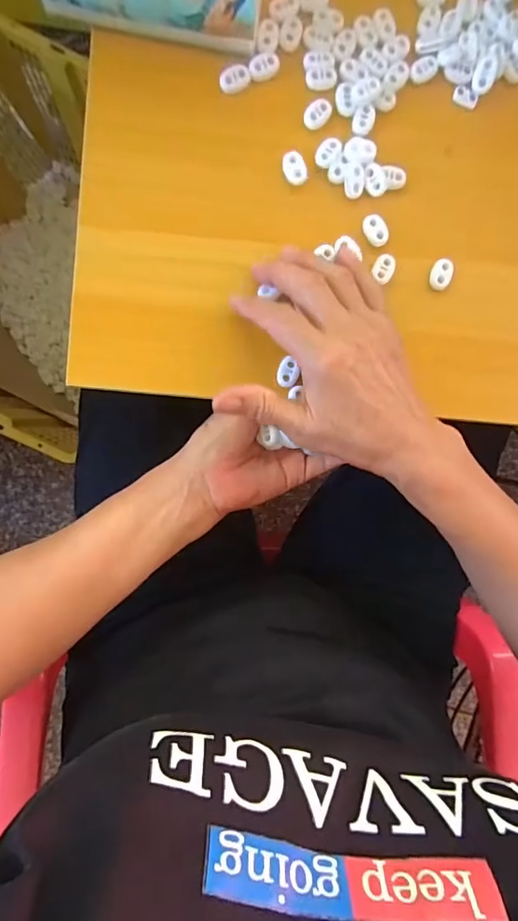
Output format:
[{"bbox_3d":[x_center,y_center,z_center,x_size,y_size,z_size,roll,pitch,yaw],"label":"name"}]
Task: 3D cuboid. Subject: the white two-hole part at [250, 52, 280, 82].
[{"bbox_3d":[0.004,-0.280,0.332,0.023,0.004,0.016,-37,94,-4],"label":"white two-hole part"}]

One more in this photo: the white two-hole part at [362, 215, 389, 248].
[{"bbox_3d":[0.085,-0.168,0.341,0.015,0.004,0.024,-26,94,-5],"label":"white two-hole part"}]

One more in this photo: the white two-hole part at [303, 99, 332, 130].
[{"bbox_3d":[0.043,-0.251,0.338,0.016,0.004,0.023,42,87,-5],"label":"white two-hole part"}]

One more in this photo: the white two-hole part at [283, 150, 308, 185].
[{"bbox_3d":[0.025,-0.209,0.336,0.015,0.007,0.021,-19,93,-6],"label":"white two-hole part"}]

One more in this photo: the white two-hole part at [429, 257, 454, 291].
[{"bbox_3d":[0.135,-0.138,0.348,0.015,0.006,0.022,23,88,-6],"label":"white two-hole part"}]

